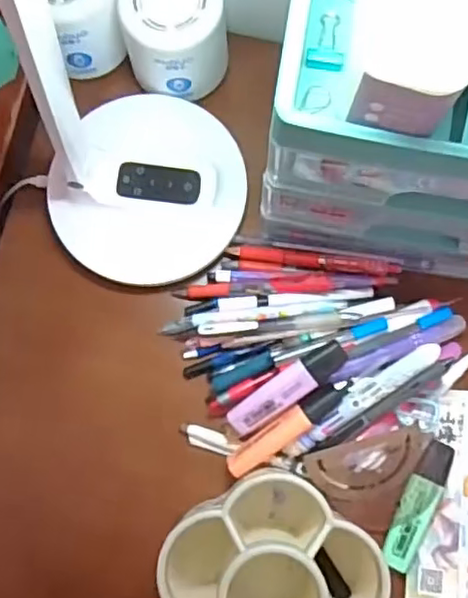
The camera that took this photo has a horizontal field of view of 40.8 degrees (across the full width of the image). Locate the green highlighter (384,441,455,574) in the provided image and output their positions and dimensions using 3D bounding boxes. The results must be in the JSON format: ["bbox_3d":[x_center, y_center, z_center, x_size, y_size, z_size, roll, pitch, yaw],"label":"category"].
[{"bbox_3d":[0.147,0.164,0.499,0.029,0.010,0.103,23,80,5],"label":"green highlighter"}]

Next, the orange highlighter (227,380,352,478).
[{"bbox_3d":[0.045,0.102,0.502,0.115,0.030,0.021,-36,81,-6],"label":"orange highlighter"}]

